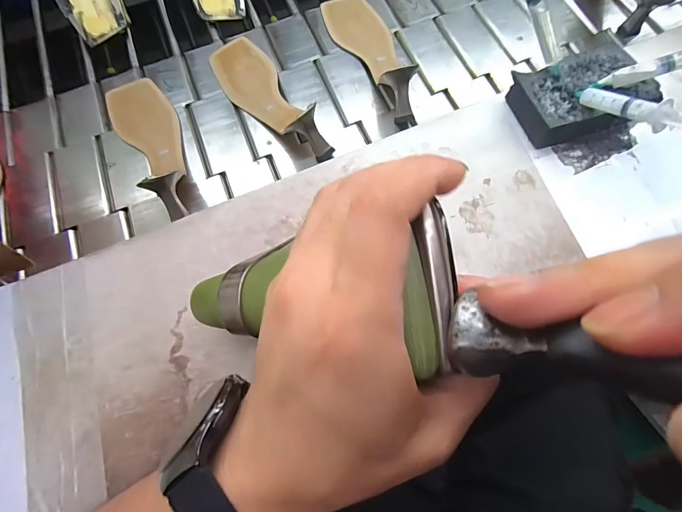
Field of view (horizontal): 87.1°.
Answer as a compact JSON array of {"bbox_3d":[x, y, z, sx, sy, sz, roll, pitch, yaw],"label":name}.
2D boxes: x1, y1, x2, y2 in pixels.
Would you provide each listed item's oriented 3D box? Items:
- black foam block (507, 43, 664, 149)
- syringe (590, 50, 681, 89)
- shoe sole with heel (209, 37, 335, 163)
[{"bbox_3d":[0.259,-0.169,0.388,0.131,0.037,0.089,-17,71,-4],"label":"black foam block"},{"bbox_3d":[0.329,-0.187,0.342,0.143,0.021,0.016,-10,68,29],"label":"syringe"},{"bbox_3d":[-0.100,-0.218,0.468,0.074,0.057,0.246,-34,73,-9],"label":"shoe sole with heel"}]

